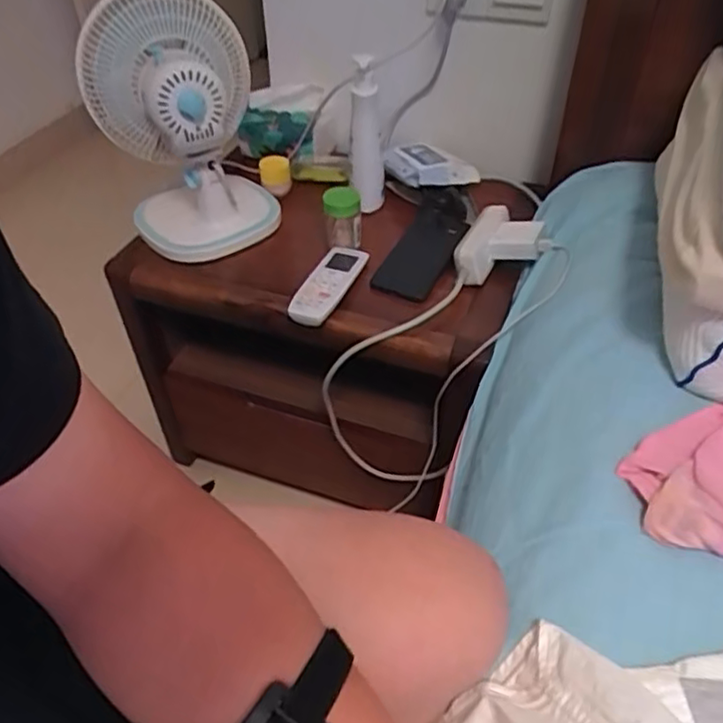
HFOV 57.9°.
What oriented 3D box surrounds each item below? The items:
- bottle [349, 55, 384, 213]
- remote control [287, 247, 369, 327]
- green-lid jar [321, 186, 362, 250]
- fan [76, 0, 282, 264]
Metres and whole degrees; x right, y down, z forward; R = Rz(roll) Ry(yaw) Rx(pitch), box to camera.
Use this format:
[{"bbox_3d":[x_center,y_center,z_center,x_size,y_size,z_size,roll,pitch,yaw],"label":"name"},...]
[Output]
[{"bbox_3d":[0.006,-0.313,0.901,0.046,0.214,0.050,-1,45,1],"label":"bottle"},{"bbox_3d":[-0.038,-0.098,0.804,0.051,0.028,0.142,18,49,19],"label":"remote control"},{"bbox_3d":[-0.026,-0.189,0.860,0.048,0.074,0.041,-4,45,-3],"label":"green-lid jar"},{"bbox_3d":[-0.226,-0.293,0.834,0.201,0.279,0.176,-15,46,-13],"label":"fan"}]

